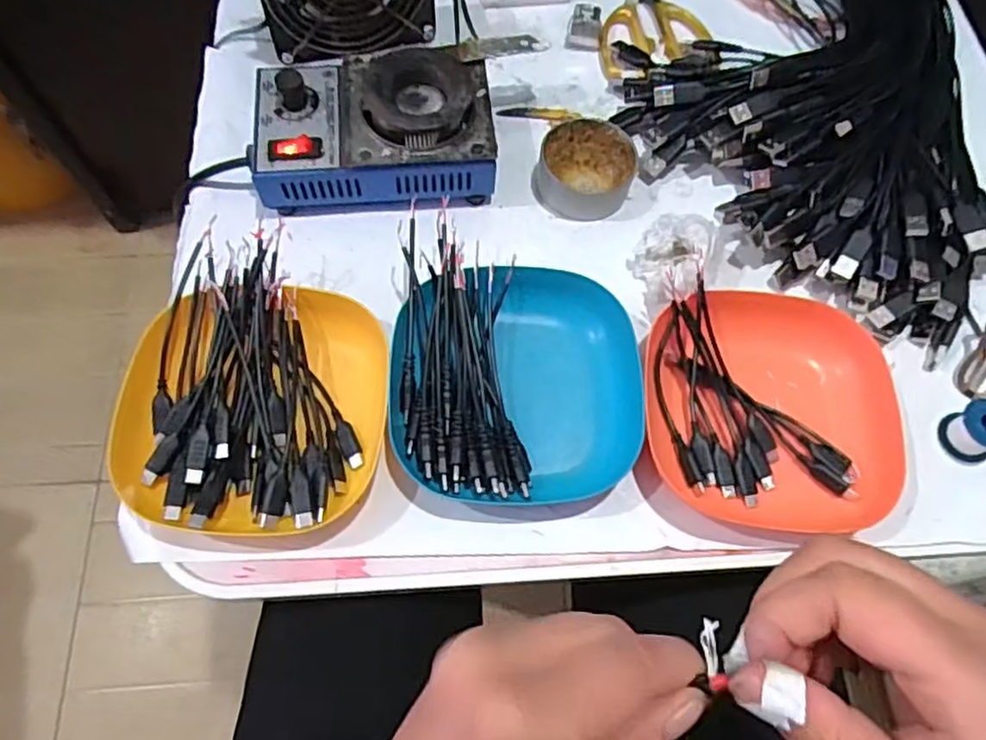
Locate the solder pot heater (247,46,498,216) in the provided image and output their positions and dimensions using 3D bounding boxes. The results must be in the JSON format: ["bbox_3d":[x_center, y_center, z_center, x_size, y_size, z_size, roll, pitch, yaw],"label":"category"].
[{"bbox_3d":[-0.076,-0.160,0.439,0.151,0.051,0.101,-2,67,-3],"label":"solder pot heater"}]

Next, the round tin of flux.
[{"bbox_3d":[0.064,-0.135,0.459,0.064,0.027,0.060,1,67,-2],"label":"round tin of flux"}]

